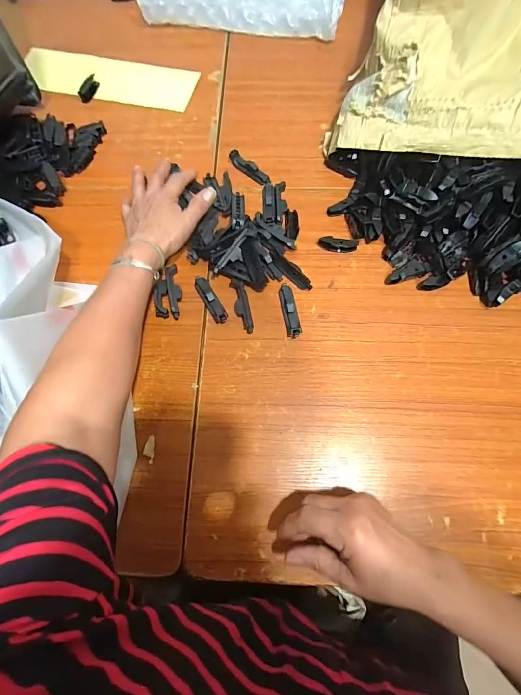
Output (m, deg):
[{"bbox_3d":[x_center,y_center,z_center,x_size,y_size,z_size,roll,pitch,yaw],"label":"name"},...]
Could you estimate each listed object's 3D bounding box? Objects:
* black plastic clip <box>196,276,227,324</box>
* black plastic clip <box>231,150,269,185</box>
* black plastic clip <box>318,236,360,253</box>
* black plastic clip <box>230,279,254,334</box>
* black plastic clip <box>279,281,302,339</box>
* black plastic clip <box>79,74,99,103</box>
[{"bbox_3d":[-0.066,-0.065,0.437,0.020,0.015,0.073,-28,74,-8],"label":"black plastic clip"},{"bbox_3d":[-0.016,-0.274,0.507,0.074,0.017,0.016,39,77,13],"label":"black plastic clip"},{"bbox_3d":[0.108,-0.143,0.458,0.054,0.016,0.015,5,72,3],"label":"black plastic clip"},{"bbox_3d":[-0.024,-0.054,0.431,0.020,0.018,0.072,-12,72,-3],"label":"black plastic clip"},{"bbox_3d":[0.038,-0.050,0.430,0.019,0.014,0.075,-10,72,-2],"label":"black plastic clip"},{"bbox_3d":[-0.297,-0.449,0.574,0.020,0.013,0.052,22,74,8],"label":"black plastic clip"}]

